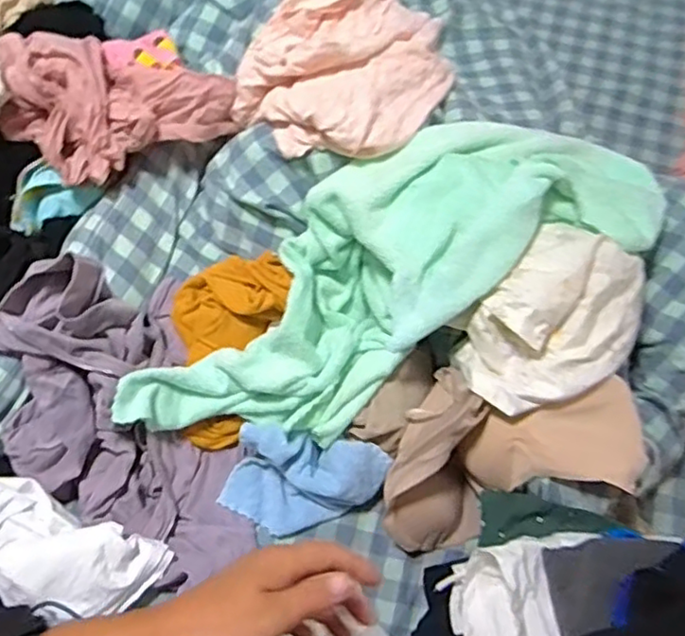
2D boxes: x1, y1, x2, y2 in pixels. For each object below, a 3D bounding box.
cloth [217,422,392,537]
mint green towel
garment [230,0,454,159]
[{"bbox_3d":[-0.052,0.221,0.858,0.214,0.086,0.119,7,62,1],"label":"cloth"},{"bbox_3d":[0.067,-0.059,0.873,0.751,0.172,0.287,-34,68,2],"label":"mint green towel"},{"bbox_3d":[0.004,-0.373,0.924,0.280,0.089,0.311,25,64,10],"label":"garment"}]

